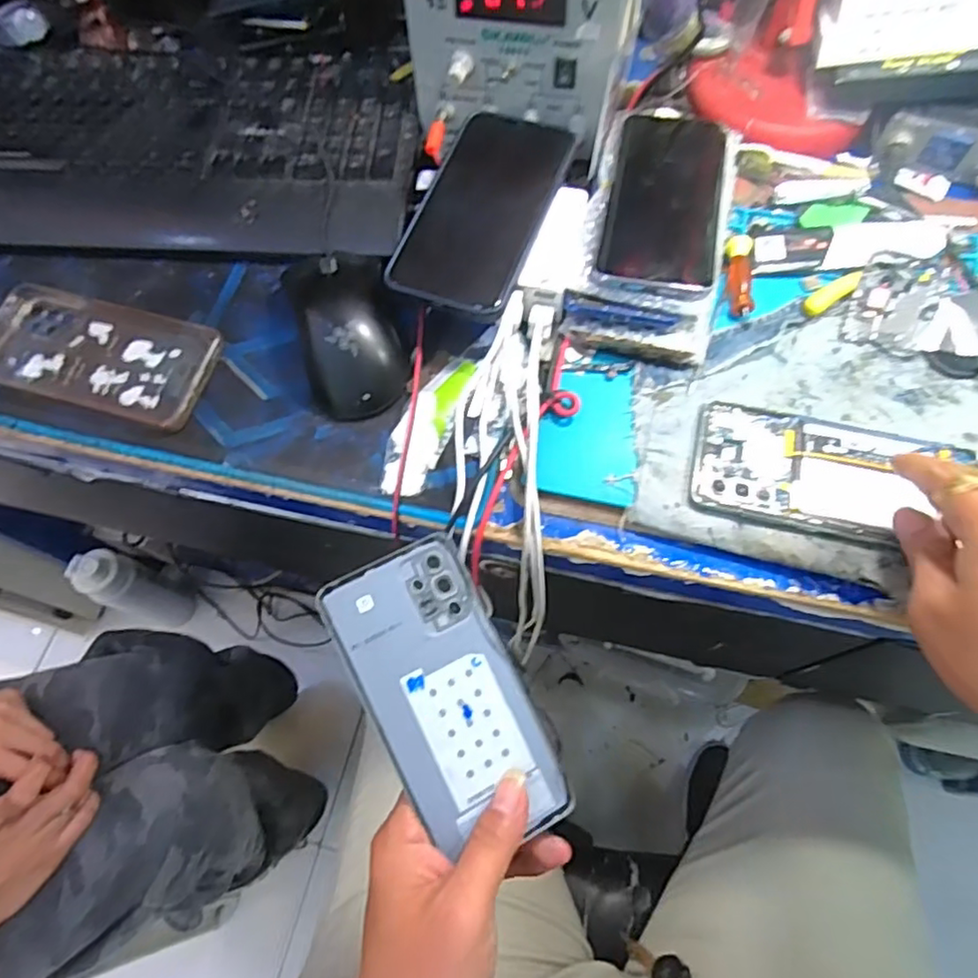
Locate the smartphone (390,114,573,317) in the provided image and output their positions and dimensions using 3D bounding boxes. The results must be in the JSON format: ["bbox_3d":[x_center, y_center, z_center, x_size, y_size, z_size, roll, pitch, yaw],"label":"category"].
[{"bbox_3d":[-0.003,-0.183,0.404,0.078,0.006,0.153,17,72,9],"label":"smartphone"}]

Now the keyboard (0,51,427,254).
[{"bbox_3d":[-0.284,-0.261,0.484,0.459,0.036,0.181,5,67,5],"label":"keyboard"}]

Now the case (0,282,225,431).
[{"bbox_3d":[-0.268,-0.095,0.426,0.167,0.009,0.081,15,68,9],"label":"case"}]

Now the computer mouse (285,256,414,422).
[{"bbox_3d":[-0.092,-0.104,0.407,0.064,0.034,0.112,-15,67,-4],"label":"computer mouse"}]

